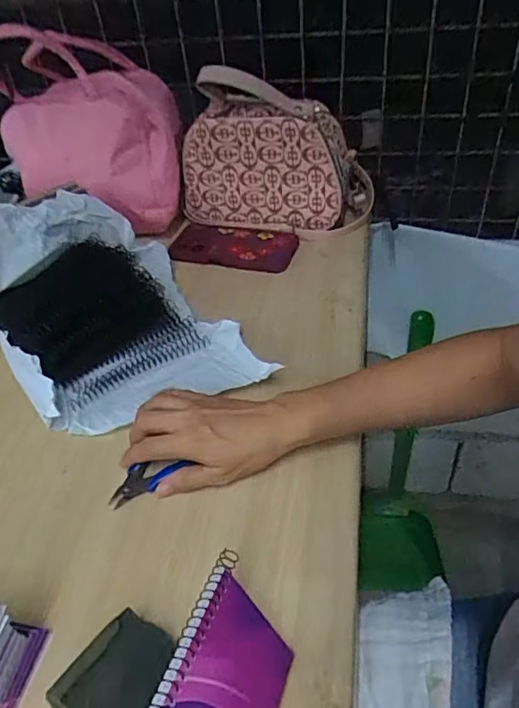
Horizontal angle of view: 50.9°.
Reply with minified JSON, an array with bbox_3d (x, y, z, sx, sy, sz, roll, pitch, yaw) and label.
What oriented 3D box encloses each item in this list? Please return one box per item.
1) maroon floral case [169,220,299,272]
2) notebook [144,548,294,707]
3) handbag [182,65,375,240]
[{"bbox_3d":[-0.039,-0.147,0.738,0.171,0.009,0.084,8,46,16],"label":"maroon floral case"},{"bbox_3d":[-0.022,0.189,0.296,0.005,0.083,0.132,-26,14,29],"label":"notebook"},{"bbox_3d":[0.019,-0.270,0.716,0.236,0.194,0.098,10,47,18],"label":"handbag"}]

